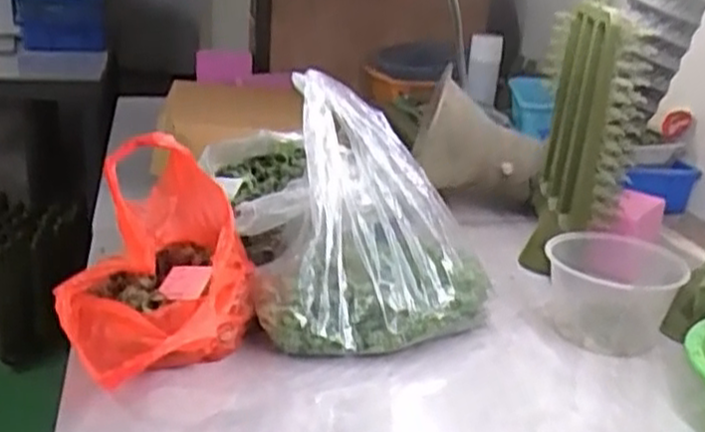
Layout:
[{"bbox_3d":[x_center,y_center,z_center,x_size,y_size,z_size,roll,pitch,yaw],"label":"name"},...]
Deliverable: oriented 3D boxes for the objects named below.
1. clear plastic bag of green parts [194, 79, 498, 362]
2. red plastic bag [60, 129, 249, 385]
[{"bbox_3d":[0.007,0.003,0.800,0.245,0.218,0.219,-8,24,-29],"label":"clear plastic bag of green parts"},{"bbox_3d":[-0.184,0.043,0.702,0.179,0.183,0.236,1,21,-9],"label":"red plastic bag"}]

